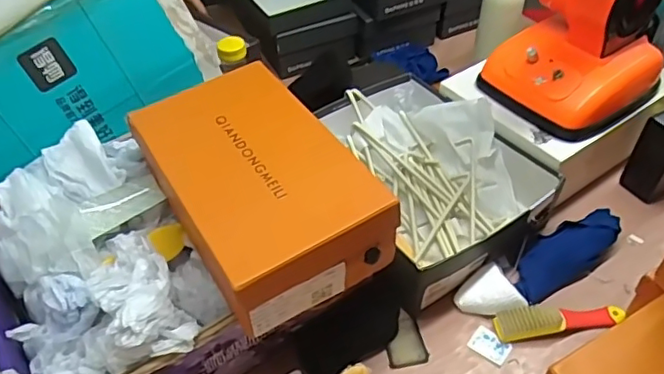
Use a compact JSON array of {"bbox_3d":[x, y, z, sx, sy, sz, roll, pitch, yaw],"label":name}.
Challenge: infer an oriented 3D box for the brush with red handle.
[{"bbox_3d":[0.275,0.161,0.703,0.152,0.025,0.032,-5,46,-3],"label":"brush with red handle"}]

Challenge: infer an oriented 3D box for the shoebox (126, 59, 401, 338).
[{"bbox_3d":[-0.081,-0.007,0.619,0.172,0.087,0.288,-24,50,-20],"label":"shoebox"}]

